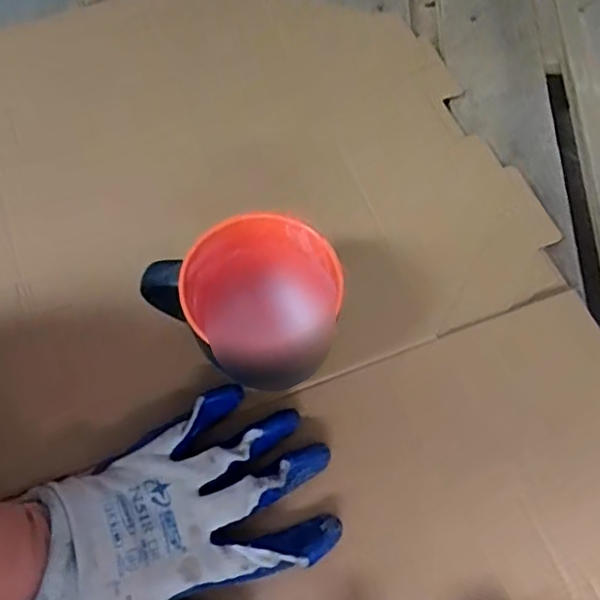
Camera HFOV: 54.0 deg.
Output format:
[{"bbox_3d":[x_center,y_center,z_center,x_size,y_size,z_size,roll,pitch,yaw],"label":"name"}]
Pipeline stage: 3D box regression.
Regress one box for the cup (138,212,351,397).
[{"bbox_3d":[-0.025,0.006,0.373,0.116,0.081,0.088,-27,75,-4],"label":"cup"}]

